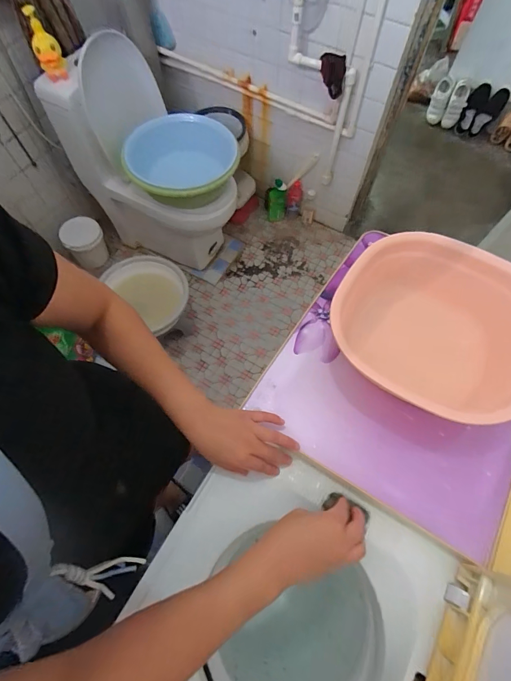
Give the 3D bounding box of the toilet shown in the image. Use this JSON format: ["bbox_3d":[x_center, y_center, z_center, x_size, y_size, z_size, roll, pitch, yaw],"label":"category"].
[{"bbox_3d":[-0.411,-0.687,1.448,0.704,0.772,0.341,29,68,11],"label":"toilet"}]

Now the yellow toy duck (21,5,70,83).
[{"bbox_3d":[-0.657,-0.920,1.057,0.076,0.174,0.041,-24,38,-12],"label":"yellow toy duck"}]

